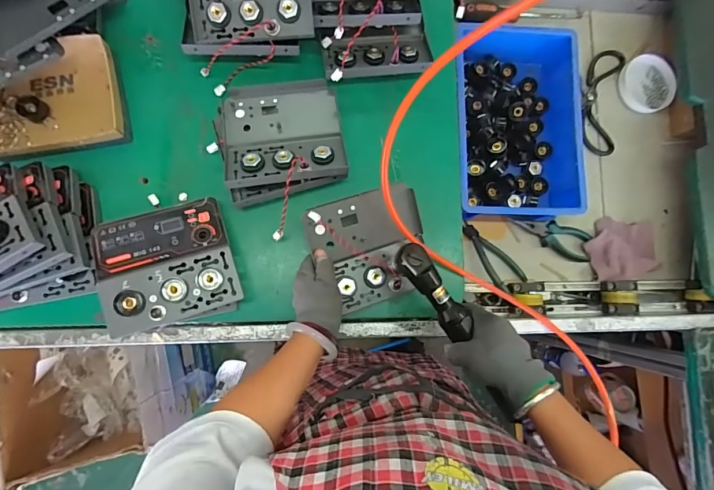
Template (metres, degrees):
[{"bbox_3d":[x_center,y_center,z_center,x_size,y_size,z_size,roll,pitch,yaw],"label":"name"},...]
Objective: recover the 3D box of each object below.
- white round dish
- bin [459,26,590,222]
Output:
[{"bbox_3d":[0.521,-0.293,0.705,0.095,0.019,0.100,1,85,-6],"label":"white round dish"},{"bbox_3d":[0.249,-0.201,0.643,0.195,0.079,0.311,-1,85,-6],"label":"bin"}]

